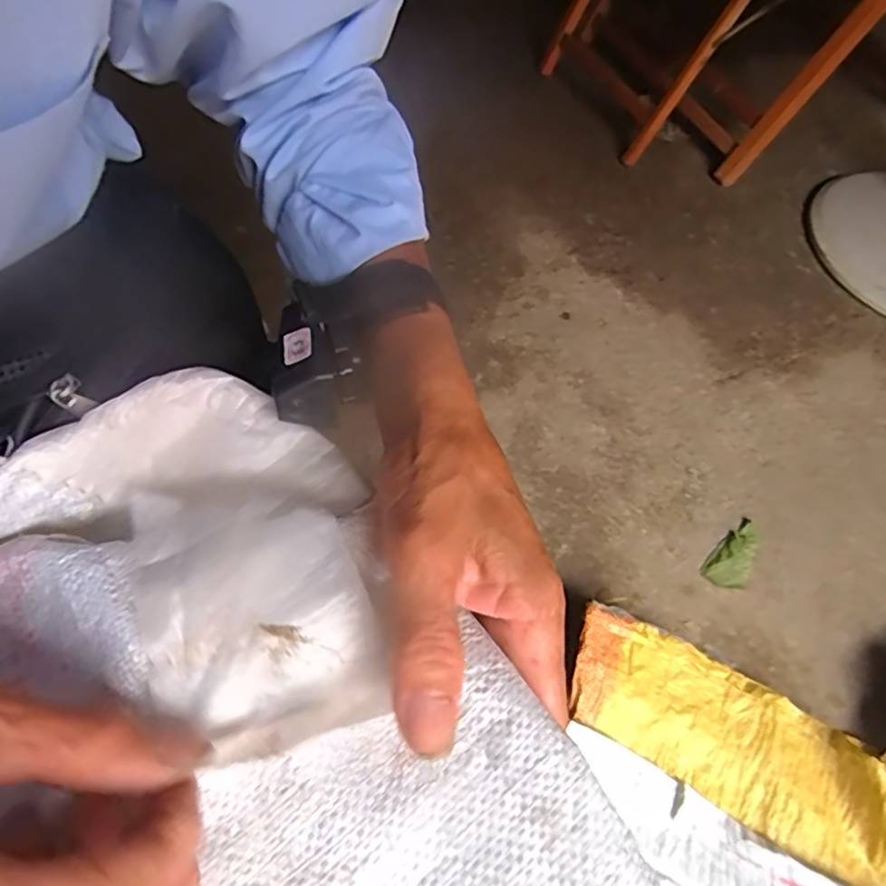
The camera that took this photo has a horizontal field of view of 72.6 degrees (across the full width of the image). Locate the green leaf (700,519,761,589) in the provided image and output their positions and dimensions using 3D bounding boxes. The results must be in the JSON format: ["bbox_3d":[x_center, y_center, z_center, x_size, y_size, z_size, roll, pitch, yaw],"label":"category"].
[{"bbox_3d":[0.353,0.132,0.722,0.047,0.015,0.097,38,64,13],"label":"green leaf"}]

